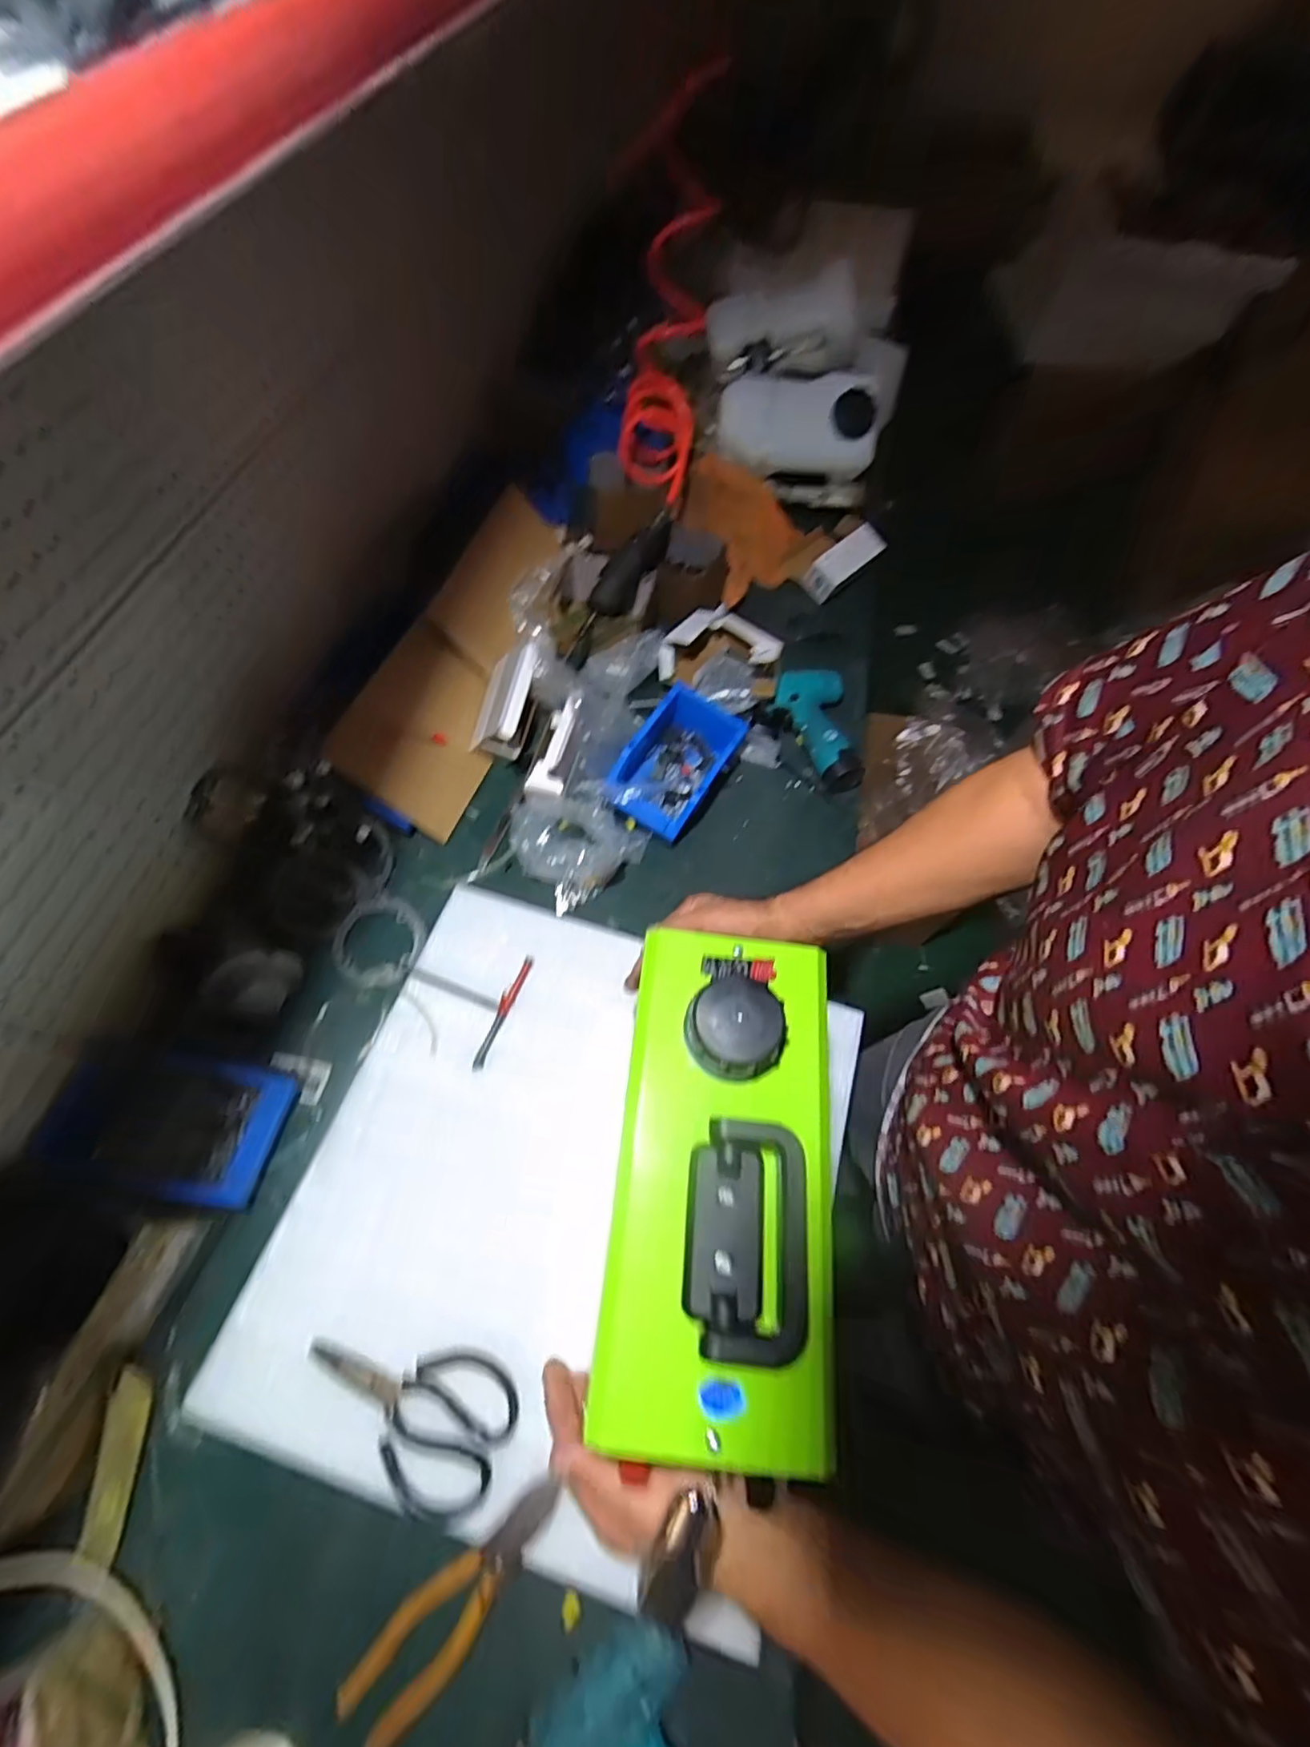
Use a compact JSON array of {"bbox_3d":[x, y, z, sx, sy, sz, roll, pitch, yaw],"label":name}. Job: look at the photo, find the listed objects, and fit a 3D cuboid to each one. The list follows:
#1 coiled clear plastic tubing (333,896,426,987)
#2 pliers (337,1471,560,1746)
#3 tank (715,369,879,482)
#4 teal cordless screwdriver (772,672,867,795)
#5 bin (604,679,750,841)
[{"bbox_3d":[-0.327,0.081,0.748,0.100,0.020,0.102,1,62,-2],"label":"coiled clear plastic tubing"},{"bbox_3d":[-0.152,0.563,0.484,0.188,0.011,0.055,-40,70,-20],"label":"pliers"},{"bbox_3d":[0.231,-0.751,1.044,0.262,0.121,0.095,-3,62,-4],"label":"tank"},{"bbox_3d":[0.223,-0.205,0.887,0.109,0.049,0.190,-2,62,-3],"label":"teal cordless screwdriver"},{"bbox_3d":[0.026,-0.141,0.826,0.116,0.083,0.205,29,65,13],"label":"bin"}]

